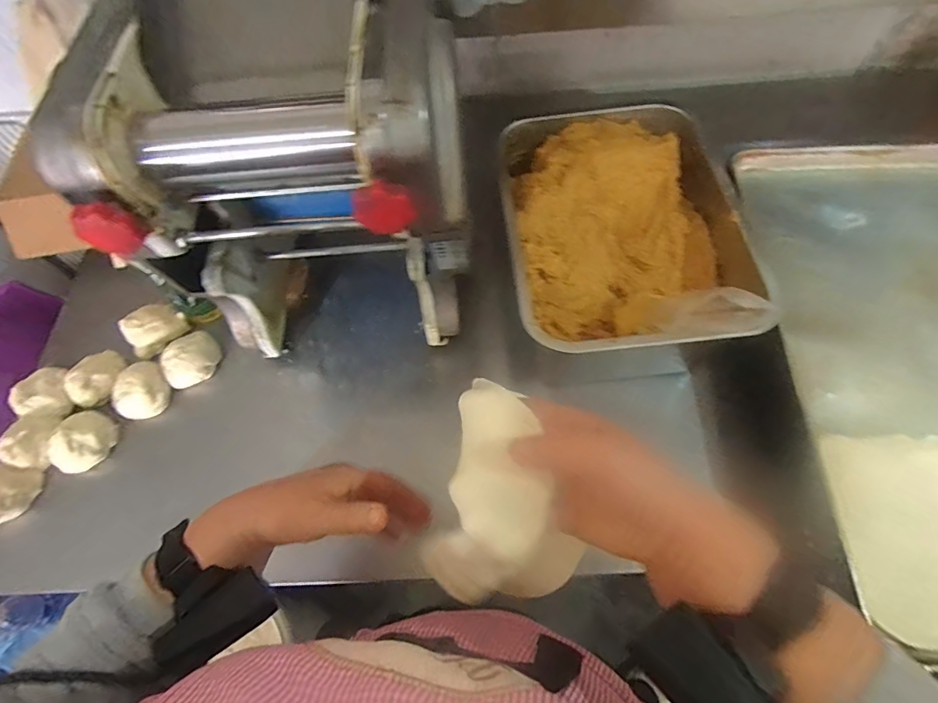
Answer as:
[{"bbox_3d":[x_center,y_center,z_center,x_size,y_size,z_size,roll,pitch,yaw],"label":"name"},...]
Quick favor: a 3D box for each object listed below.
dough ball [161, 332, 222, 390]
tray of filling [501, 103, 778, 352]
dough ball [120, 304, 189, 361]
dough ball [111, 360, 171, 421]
[{"bbox_3d":[-0.376,0.012,0.638,0.065,0.056,0.067,-1,63,3],"label":"dough ball"},{"bbox_3d":[0.176,-0.150,0.558,0.256,0.085,0.350,-4,63,1],"label":"tray of filling"},{"bbox_3d":[-0.433,-0.029,0.643,0.066,0.041,0.076,40,72,20],"label":"dough ball"},{"bbox_3d":[-0.425,0.055,0.620,0.061,0.060,0.061,-1,63,3],"label":"dough ball"}]

